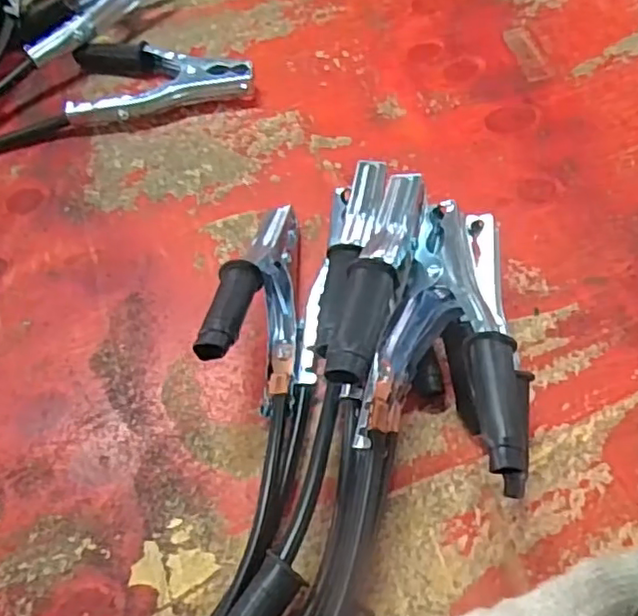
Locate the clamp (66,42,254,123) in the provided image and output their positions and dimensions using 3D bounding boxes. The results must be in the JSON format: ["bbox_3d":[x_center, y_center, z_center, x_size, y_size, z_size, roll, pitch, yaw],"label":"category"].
[{"bbox_3d":[-0.119,-0.174,0.474,0.135,0.024,0.071,-4,62,-1],"label":"clamp"}]

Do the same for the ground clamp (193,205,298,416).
[{"bbox_3d":[-0.035,-0.013,0.353,0.040,0.085,0.130,-1,62,1],"label":"ground clamp"}]

